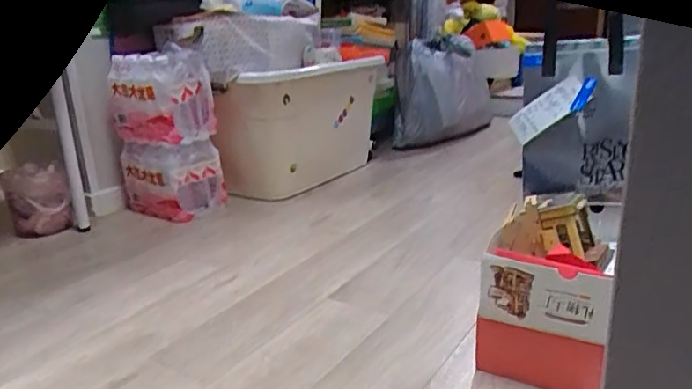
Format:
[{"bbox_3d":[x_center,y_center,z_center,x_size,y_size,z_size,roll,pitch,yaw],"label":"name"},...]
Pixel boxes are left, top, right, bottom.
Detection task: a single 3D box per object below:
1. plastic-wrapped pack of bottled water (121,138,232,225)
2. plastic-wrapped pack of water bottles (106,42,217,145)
[{"bbox_3d":[-0.510,-0.050,1.662,0.253,0.216,0.185,11,23,35],"label":"plastic-wrapped pack of bottled water"},{"bbox_3d":[-0.517,-0.283,1.604,0.246,0.243,0.192,8,22,31],"label":"plastic-wrapped pack of water bottles"}]

